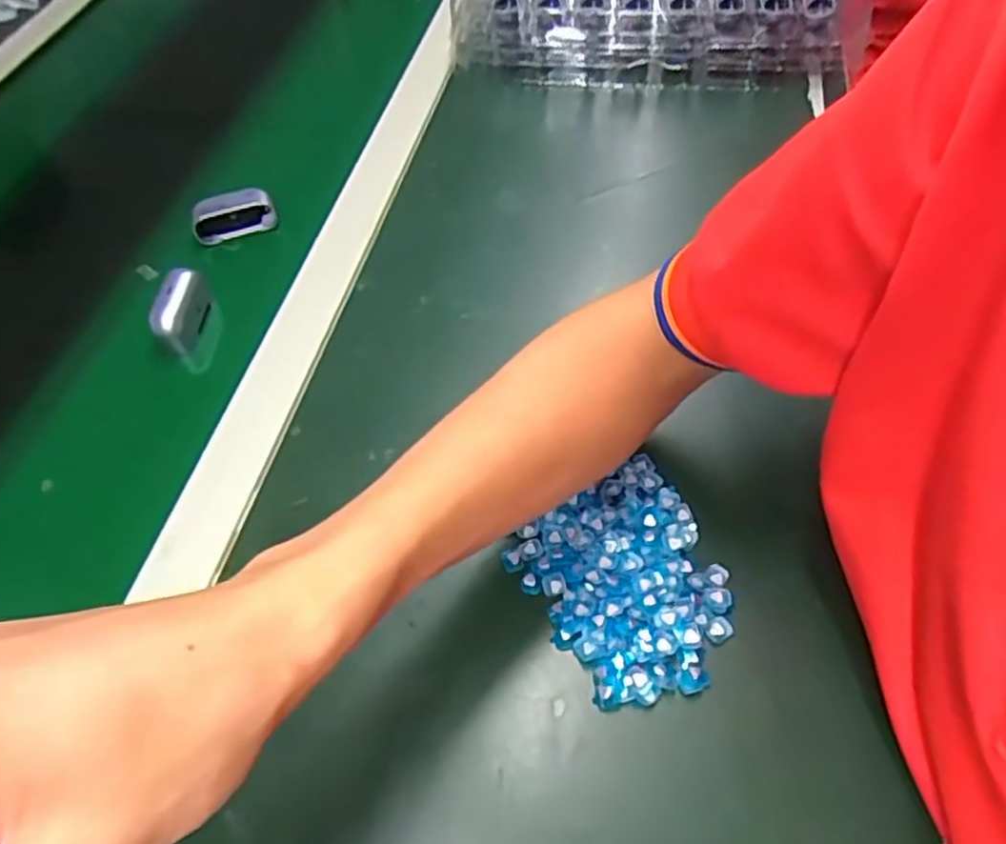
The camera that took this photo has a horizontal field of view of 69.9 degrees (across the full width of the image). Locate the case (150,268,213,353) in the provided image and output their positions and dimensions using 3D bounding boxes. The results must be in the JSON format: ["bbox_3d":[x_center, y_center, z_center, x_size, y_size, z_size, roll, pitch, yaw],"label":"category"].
[{"bbox_3d":[-0.217,-0.078,0.487,0.023,0.030,0.052,3,55,6],"label":"case"}]

